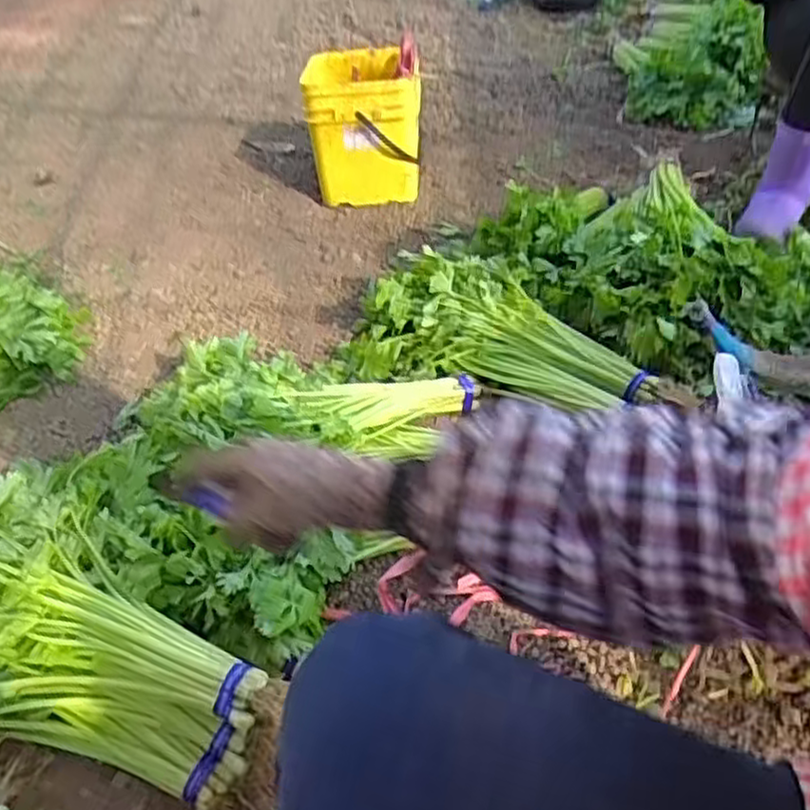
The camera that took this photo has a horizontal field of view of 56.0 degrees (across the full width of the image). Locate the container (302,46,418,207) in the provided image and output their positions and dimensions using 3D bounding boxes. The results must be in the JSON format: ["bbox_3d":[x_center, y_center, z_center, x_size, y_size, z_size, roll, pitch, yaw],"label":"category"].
[{"bbox_3d":[-0.088,-0.608,1.682,0.238,0.262,0.276,-10,45,-3],"label":"container"}]

